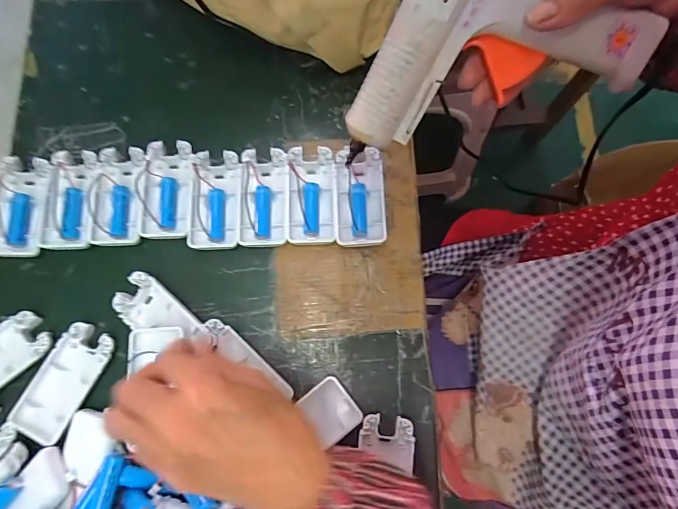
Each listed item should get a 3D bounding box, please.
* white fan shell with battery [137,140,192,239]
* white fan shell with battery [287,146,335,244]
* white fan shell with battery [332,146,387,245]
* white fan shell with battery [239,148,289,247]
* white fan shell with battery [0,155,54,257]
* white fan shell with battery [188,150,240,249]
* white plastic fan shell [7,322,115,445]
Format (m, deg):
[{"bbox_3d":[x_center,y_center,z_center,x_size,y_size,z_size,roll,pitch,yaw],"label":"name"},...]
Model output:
[{"bbox_3d":[-0.165,-0.065,0.375,0.044,0.030,0.093,-3,77,0],"label":"white fan shell with battery"},{"bbox_3d":[-0.026,-0.056,0.377,0.043,0.015,0.091,-2,77,0],"label":"white fan shell with battery"},{"bbox_3d":[0.018,-0.055,0.377,0.045,0.022,0.095,-2,77,0],"label":"white fan shell with battery"},{"bbox_3d":[-0.070,-0.055,0.375,0.044,0.017,0.093,-1,77,1],"label":"white fan shell with battery"},{"bbox_3d":[-0.301,-0.047,0.371,0.049,0.023,0.095,-3,77,0],"label":"white fan shell with battery"},{"bbox_3d":[-0.118,-0.052,0.375,0.046,0.014,0.092,-2,77,0],"label":"white fan shell with battery"},{"bbox_3d":[-0.237,0.108,0.343,0.049,0.009,0.096,26,79,6],"label":"white plastic fan shell"}]

